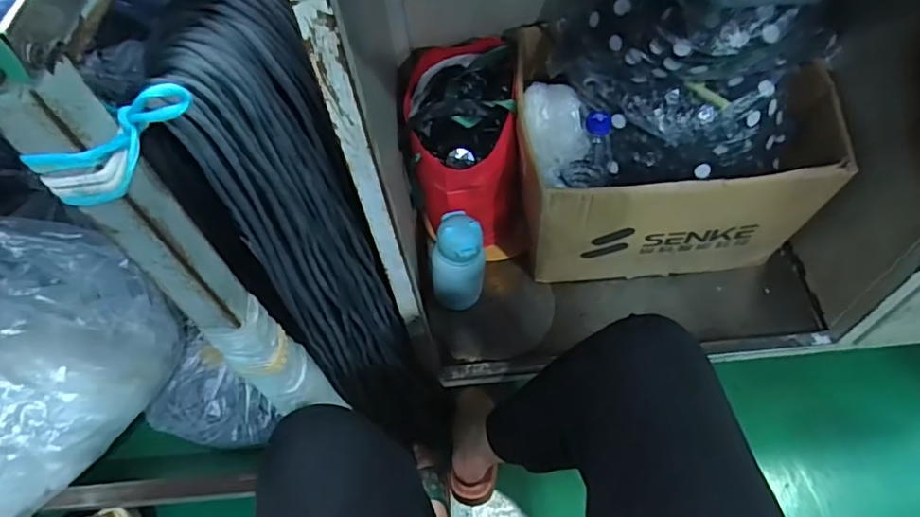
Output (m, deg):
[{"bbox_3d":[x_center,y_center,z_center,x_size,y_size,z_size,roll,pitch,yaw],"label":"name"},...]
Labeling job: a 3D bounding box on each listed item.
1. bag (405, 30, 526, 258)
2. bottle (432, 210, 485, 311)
[{"bbox_3d":[0.013,-0.159,0.914,0.166,0.288,0.238,-8,57,0],"label":"bag"},{"bbox_3d":[-0.002,0.014,0.873,0.080,0.197,0.073,4,57,8],"label":"bottle"}]

